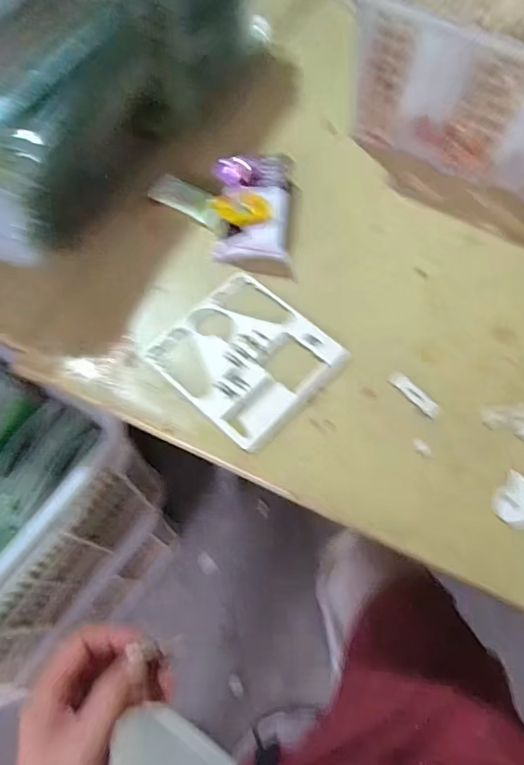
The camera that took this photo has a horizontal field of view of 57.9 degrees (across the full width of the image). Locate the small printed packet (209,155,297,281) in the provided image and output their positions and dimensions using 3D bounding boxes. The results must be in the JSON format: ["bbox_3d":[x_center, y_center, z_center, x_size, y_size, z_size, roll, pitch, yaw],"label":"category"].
[{"bbox_3d":[-0.009,-0.187,0.515,0.085,0.038,0.145,1,63,-3],"label":"small printed packet"}]

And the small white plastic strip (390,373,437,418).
[{"bbox_3d":[0.144,0.010,0.445,0.017,0.004,0.053,-35,70,-19],"label":"small white plastic strip"}]

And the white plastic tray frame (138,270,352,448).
[{"bbox_3d":[-0.014,-0.028,0.454,0.144,0.009,0.140,41,68,16],"label":"white plastic tray frame"}]

